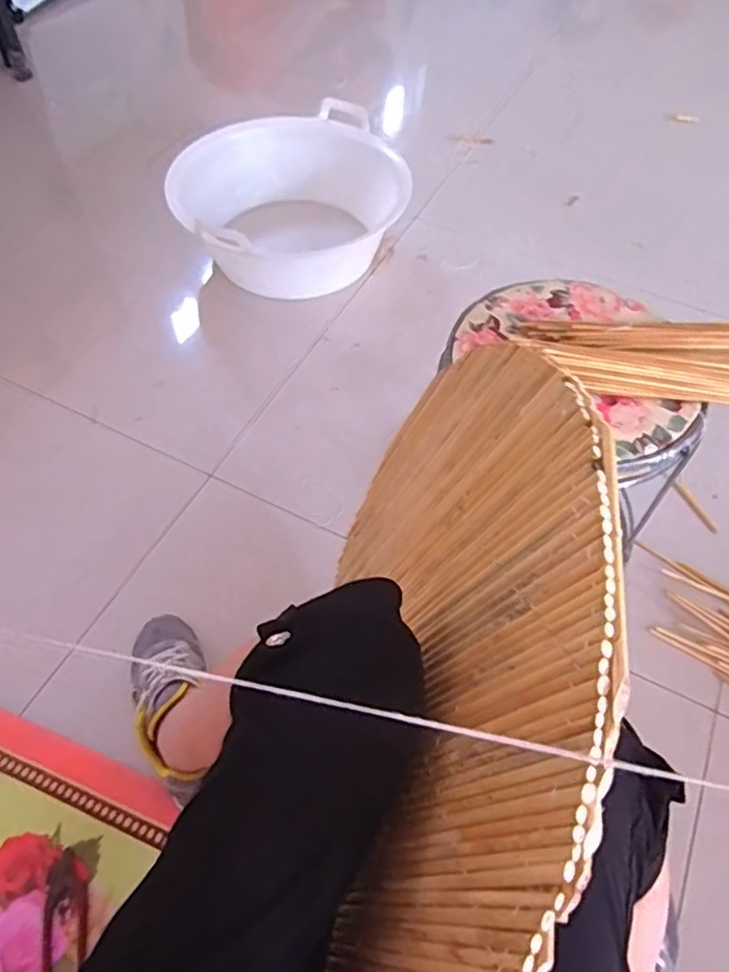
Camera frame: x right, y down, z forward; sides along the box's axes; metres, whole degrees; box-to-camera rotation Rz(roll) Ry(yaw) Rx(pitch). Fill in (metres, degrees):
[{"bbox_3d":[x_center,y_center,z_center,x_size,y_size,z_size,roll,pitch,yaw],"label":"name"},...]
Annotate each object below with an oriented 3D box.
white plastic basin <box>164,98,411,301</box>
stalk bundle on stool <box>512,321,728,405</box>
[{"bbox_3d":[-0.157,-0.593,1.313,0.466,0.178,0.393,-21,60,-13],"label":"white plastic basin"},{"bbox_3d":[0.346,-0.139,0.667,0.340,0.036,0.128,-1,56,-2],"label":"stalk bundle on stool"}]

